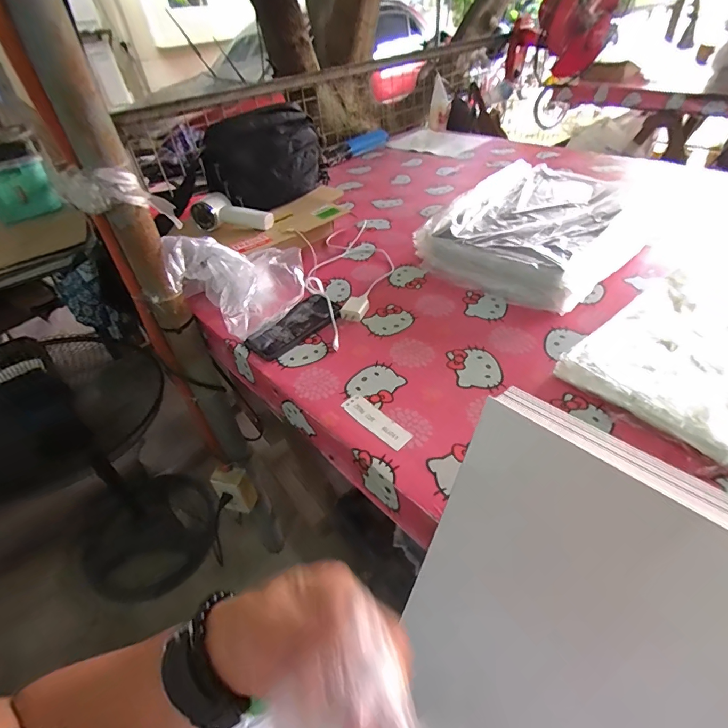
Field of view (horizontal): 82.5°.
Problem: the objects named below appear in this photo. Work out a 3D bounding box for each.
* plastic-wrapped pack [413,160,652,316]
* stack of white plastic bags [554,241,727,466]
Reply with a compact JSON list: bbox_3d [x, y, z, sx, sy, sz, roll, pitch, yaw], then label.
[{"bbox_3d":[0.328,-0.256,0.791,0.374,0.089,0.311,-35,49,-28],"label":"plastic-wrapped pack"},{"bbox_3d":[0.492,-0.029,0.550,0.423,0.045,0.272,-32,47,-25],"label":"stack of white plastic bags"}]

